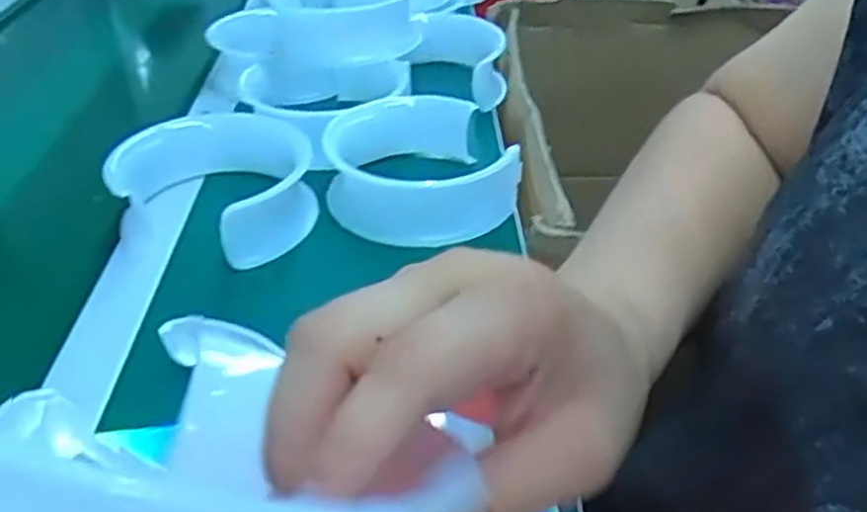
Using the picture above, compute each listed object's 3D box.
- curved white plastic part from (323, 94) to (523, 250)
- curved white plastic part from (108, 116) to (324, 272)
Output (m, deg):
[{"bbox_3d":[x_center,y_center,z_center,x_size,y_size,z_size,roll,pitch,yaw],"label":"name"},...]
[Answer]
[{"bbox_3d":[-0.015,-0.068,0.600,0.135,0.060,0.139,0,35,0],"label":"curved white plastic part"},{"bbox_3d":[-0.164,-0.056,0.590,0.141,0.056,0.169,-7,36,-10],"label":"curved white plastic part"}]

